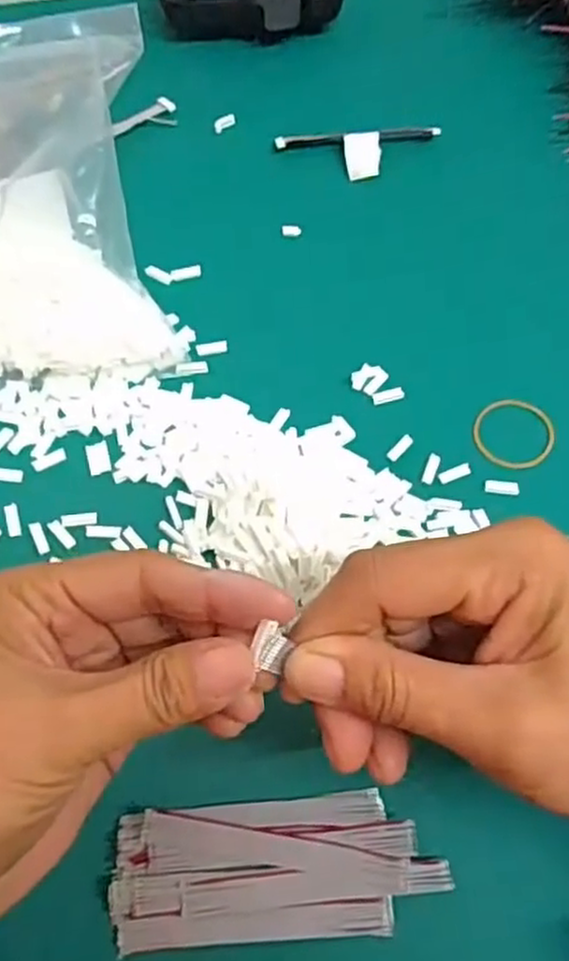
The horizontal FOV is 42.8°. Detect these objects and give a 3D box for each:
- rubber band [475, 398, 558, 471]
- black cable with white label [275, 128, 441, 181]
[{"bbox_3d":[0.102,-0.021,0.319,0.037,0.004,0.033,-8,65,-6],"label":"rubber band"},{"bbox_3d":[0.042,-0.177,0.390,0.087,0.009,0.031,-9,65,-7],"label":"black cable with white label"}]

